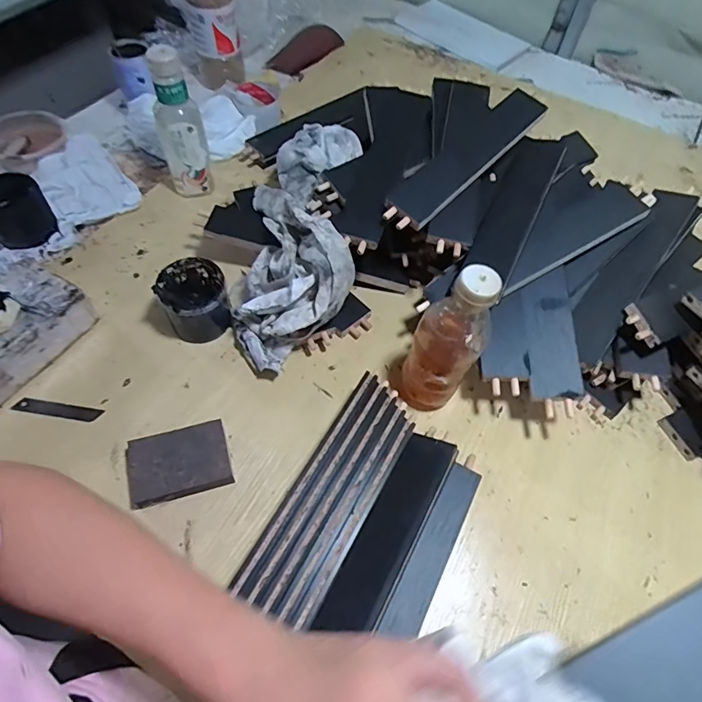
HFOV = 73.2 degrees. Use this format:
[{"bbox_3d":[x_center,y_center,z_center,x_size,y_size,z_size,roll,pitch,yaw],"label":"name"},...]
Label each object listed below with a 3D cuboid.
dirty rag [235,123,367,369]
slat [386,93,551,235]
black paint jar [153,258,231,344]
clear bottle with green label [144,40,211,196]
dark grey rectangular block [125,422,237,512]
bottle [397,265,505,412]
[{"bbox_3d":[-0.071,-0.175,0.647,0.151,0.105,0.416,4,58,-1],"label":"dirty rag"},{"bbox_3d":[0.153,-0.257,0.617,0.062,0.015,0.306,39,68,19],"label":"slat"},{"bbox_3d":[-0.192,-0.062,0.587,0.075,0.073,0.083,-15,60,-12],"label":"black paint jar"},{"bbox_3d":[-0.242,-0.314,0.669,0.065,0.216,0.064,-17,60,-13],"label":"clear bottle with green label"},{"bbox_3d":[-0.183,0.119,0.501,0.102,0.019,0.069,-15,60,-12],"label":"dark grey rectangular block"},{"bbox_3d":[0.100,-0.006,0.506,0.074,0.200,0.063,21,59,10],"label":"bottle"}]

